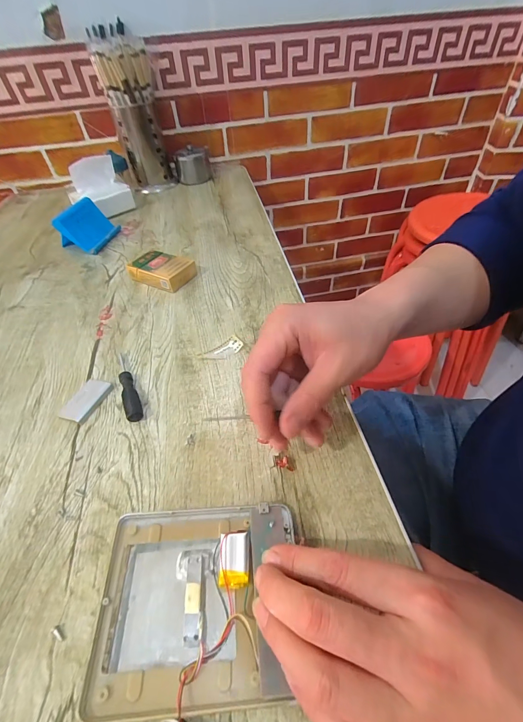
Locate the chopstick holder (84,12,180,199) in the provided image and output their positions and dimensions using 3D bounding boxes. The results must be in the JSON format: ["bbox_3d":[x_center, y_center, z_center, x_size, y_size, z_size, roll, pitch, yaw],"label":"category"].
[{"bbox_3d":[-0.263,-0.515,0.693,0.100,0.261,0.116,-11,46,-5],"label":"chopstick holder"}]

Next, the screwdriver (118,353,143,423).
[{"bbox_3d":[-0.142,0.022,0.343,0.015,0.014,0.102,-23,48,-15],"label":"screwdriver"}]

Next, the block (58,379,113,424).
[{"bbox_3d":[-0.182,0.040,0.336,0.033,0.005,0.050,13,49,17],"label":"block"}]

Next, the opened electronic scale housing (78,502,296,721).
[{"bbox_3d":[-0.039,0.149,0.209,0.119,0.019,0.103,-6,46,0],"label":"opened electronic scale housing"}]

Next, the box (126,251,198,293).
[{"bbox_3d":[-0.147,-0.134,0.482,0.088,0.026,0.052,20,51,23],"label":"box"}]

